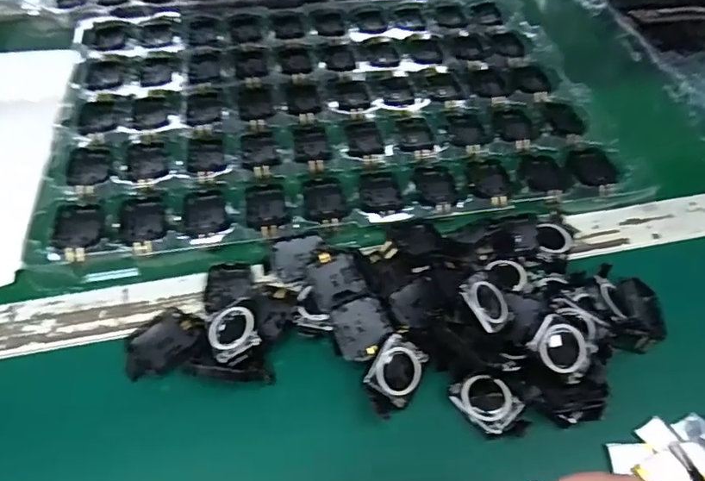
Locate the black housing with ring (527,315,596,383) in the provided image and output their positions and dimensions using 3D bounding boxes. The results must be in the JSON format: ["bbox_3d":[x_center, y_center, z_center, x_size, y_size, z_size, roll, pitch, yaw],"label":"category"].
[{"bbox_3d":[0.129,0.065,0.312,0.034,0.013,0.037,1,52,-1],"label":"black housing with ring"}]

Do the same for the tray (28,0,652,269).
[{"bbox_3d":[-0.025,-0.134,0.491,0.472,0.013,0.330,-6,53,-7],"label":"tray"}]

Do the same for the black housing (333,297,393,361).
[{"bbox_3d":[0.006,0.056,0.325,0.036,0.008,0.036,3,67,-7],"label":"black housing"}]

